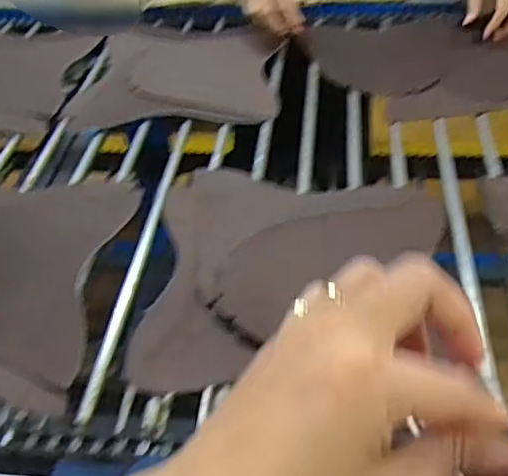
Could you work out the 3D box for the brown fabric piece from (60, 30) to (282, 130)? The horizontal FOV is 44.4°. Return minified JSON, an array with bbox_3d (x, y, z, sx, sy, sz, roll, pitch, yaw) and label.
[{"bbox_3d":[-0.113,-0.258,0.961,0.291,0.025,0.272,-1,42,4],"label":"brown fabric piece"}]

